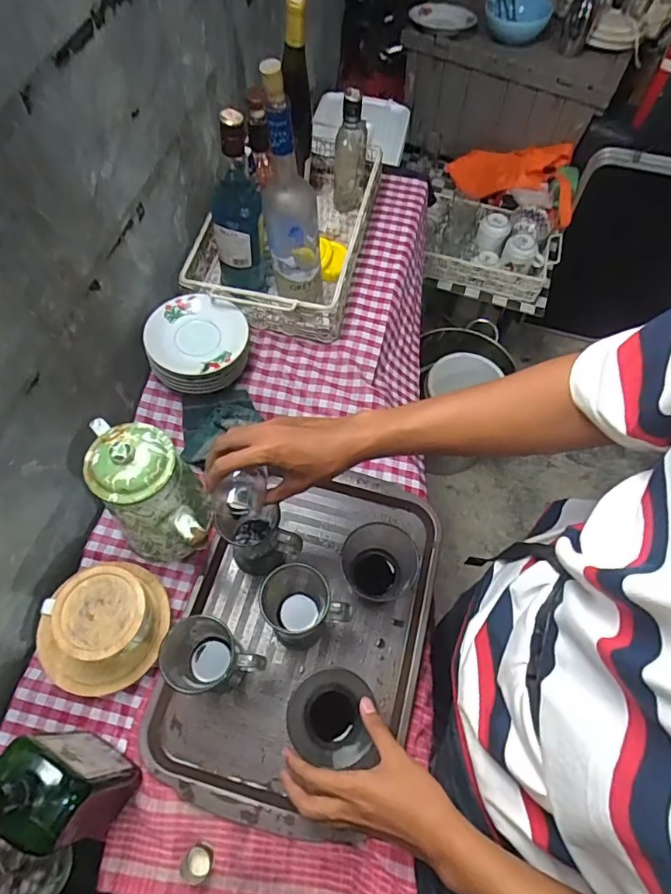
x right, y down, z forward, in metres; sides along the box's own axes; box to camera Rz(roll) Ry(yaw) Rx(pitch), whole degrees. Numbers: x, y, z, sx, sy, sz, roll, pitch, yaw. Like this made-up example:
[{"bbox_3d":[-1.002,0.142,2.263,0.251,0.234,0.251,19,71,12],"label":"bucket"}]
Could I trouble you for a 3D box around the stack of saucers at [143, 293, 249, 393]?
[{"bbox_3d":[-0.208,-0.155,0.784,0.149,0.063,0.147,-3,63,-4],"label":"stack of saucers"}]

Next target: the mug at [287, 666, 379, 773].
[{"bbox_3d":[-0.006,0.301,0.577,0.084,0.100,0.085,-3,63,-1],"label":"mug"}]

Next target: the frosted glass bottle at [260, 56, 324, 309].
[{"bbox_3d":[-0.061,-0.331,0.684,0.073,0.317,0.070,-12,64,-8],"label":"frosted glass bottle"}]

